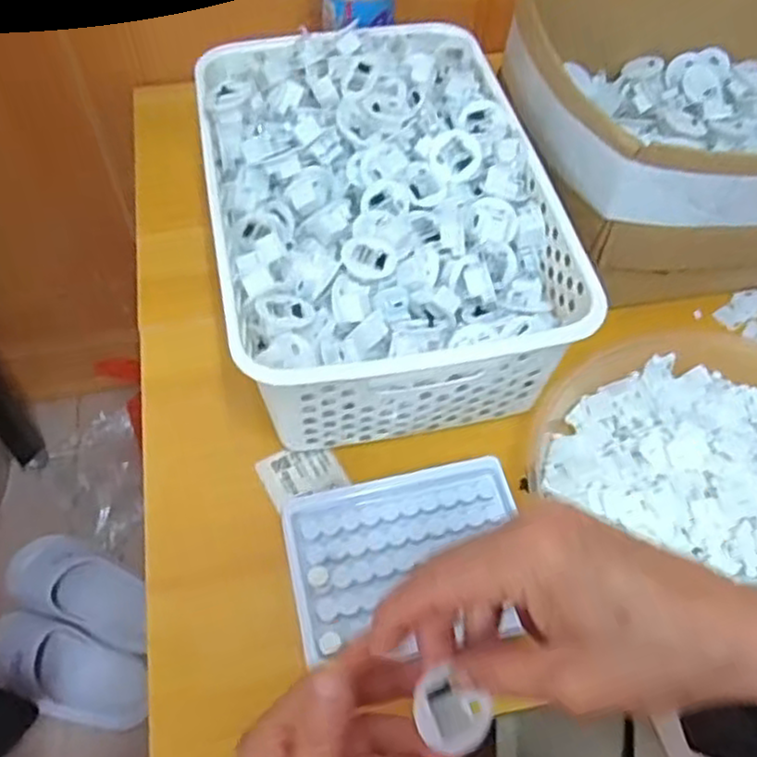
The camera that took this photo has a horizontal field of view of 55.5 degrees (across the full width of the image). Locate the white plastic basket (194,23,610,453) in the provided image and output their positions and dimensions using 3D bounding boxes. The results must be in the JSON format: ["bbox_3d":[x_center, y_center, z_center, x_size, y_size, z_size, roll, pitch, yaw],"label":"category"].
[{"bbox_3d":[-0.003,-0.112,0.495,0.209,0.102,0.298,-10,58,-8],"label":"white plastic basket"}]

